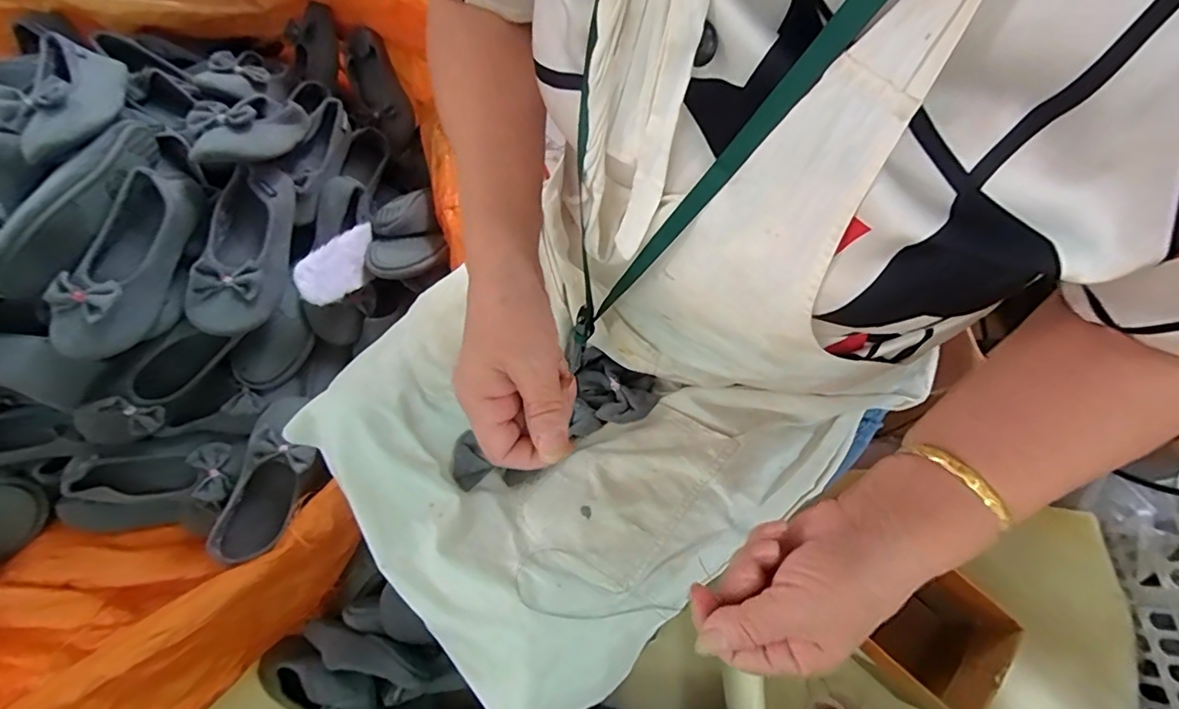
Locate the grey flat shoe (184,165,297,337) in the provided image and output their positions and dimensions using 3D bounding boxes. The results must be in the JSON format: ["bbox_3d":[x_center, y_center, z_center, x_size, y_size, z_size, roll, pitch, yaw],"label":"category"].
[{"bbox_3d":[-0.442,-0.140,0.676,0.082,0.068,0.230,0,68,2],"label":"grey flat shoe"}]

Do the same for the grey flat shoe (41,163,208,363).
[{"bbox_3d":[-0.537,-0.121,0.623,0.077,0.053,0.260,12,69,7],"label":"grey flat shoe"}]

